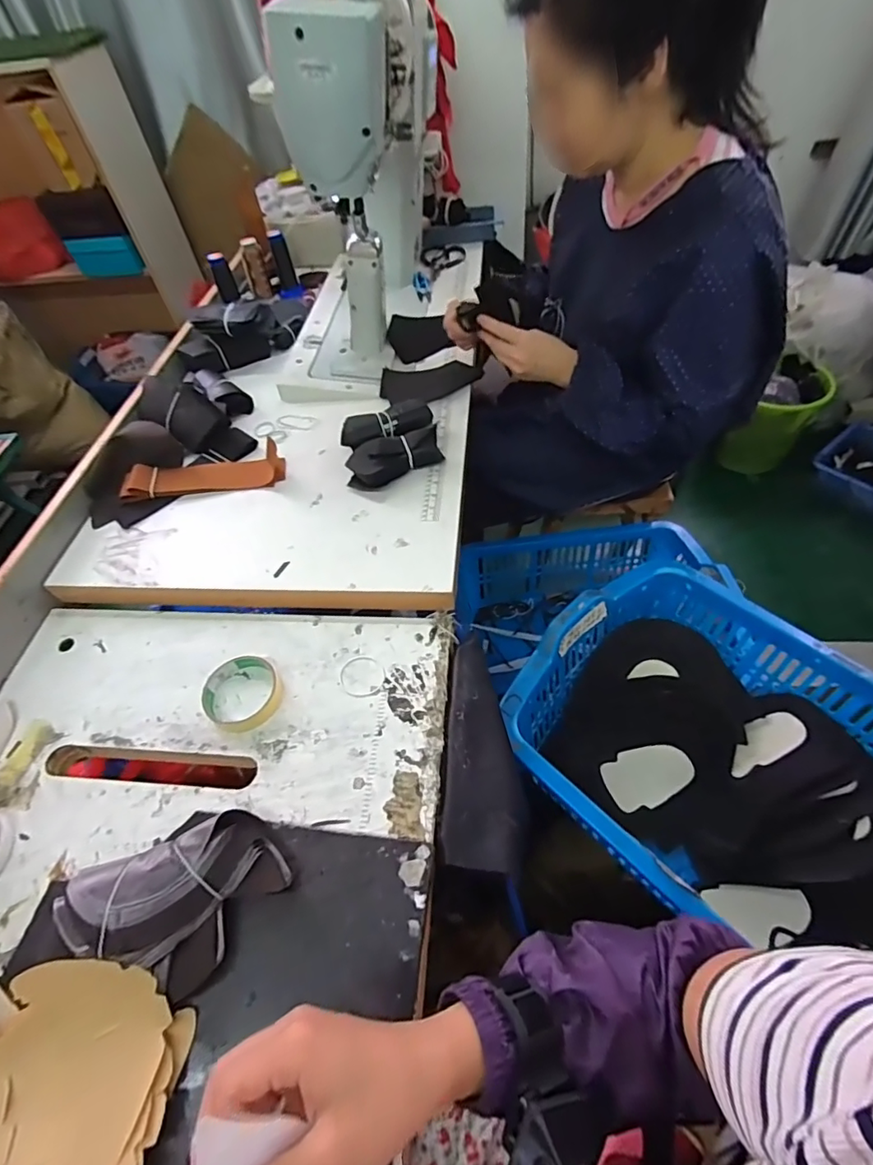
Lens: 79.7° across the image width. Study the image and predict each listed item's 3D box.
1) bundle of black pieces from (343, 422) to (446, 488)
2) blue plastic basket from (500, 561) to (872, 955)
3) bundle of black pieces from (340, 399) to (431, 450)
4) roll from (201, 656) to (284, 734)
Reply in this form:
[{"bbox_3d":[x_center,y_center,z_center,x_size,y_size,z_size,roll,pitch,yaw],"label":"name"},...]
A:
[{"bbox_3d":[-0.059,-0.180,0.742,0.140,0.044,0.062,-16,53,-7],"label":"bundle of black pieces"},{"bbox_3d":[0.377,0.239,0.670,0.390,0.177,0.529,-40,59,-22],"label":"blue plastic basket"},{"bbox_3d":[-0.075,-0.238,0.790,0.141,0.039,0.056,-23,54,-11],"label":"bundle of black pieces"},{"bbox_3d":[-0.219,0.122,0.585,0.093,0.018,0.082,36,64,28],"label":"roll"}]

